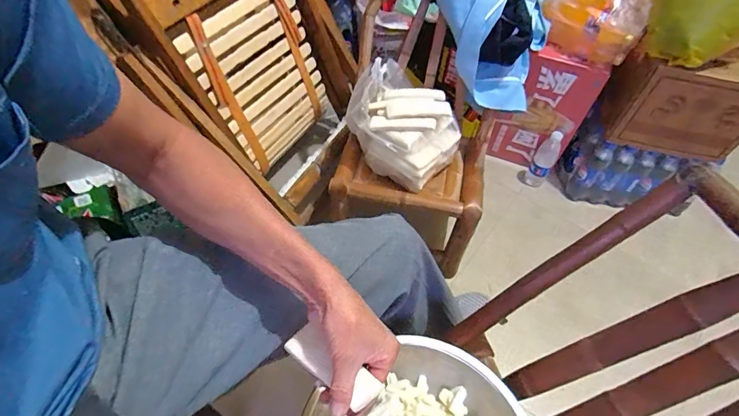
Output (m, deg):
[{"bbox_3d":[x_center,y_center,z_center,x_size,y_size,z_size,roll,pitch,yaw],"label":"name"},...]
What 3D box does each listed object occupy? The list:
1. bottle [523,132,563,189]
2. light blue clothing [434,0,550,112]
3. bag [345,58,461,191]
[{"bbox_3d":[0.551,-0.147,1.316,0.068,0.198,0.071,25,55,15],"label":"bottle"},{"bbox_3d":[0.273,-0.393,0.955,0.153,0.236,0.277,-28,59,-23],"label":"light blue clothing"},{"bbox_3d":[0.081,-0.204,0.994,0.207,0.171,0.254,-36,63,-27],"label":"bag"}]

